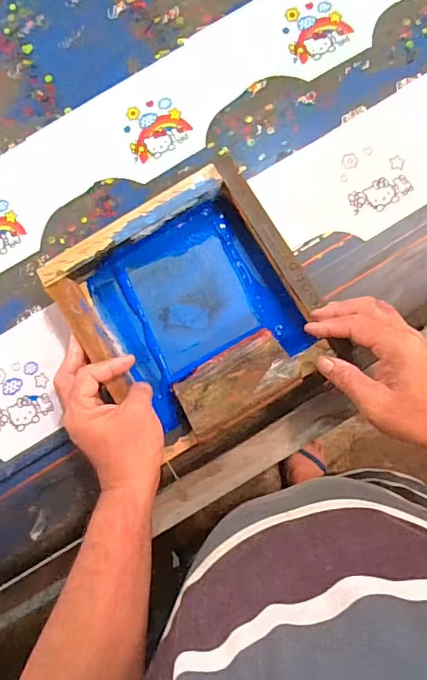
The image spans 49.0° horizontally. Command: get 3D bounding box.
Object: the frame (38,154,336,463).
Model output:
[{"bbox_3d":[-0.023,-0.031,0.505,0.235,0.074,0.249,-30,80,1],"label":"frame"}]

